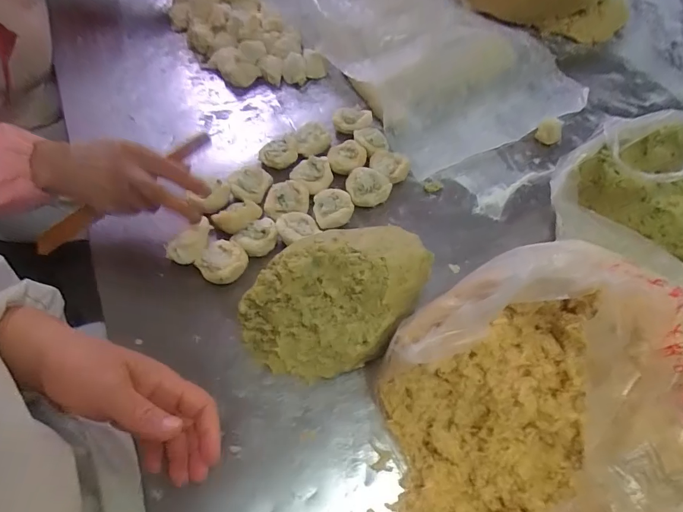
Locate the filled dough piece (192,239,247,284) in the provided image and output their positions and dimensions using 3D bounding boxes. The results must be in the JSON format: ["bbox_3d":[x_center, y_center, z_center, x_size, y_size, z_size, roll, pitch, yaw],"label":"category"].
[{"bbox_3d":[-0.129,0.008,0.441,0.047,0.029,0.046,2,59,-3],"label":"filled dough piece"}]

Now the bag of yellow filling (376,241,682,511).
[{"bbox_3d":[0.158,0.130,0.312,0.224,0.159,0.224,-3,59,-6],"label":"bag of yellow filling"}]

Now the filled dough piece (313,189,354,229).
[{"bbox_3d":[-0.010,-0.059,0.490,0.047,0.022,0.049,2,59,-3],"label":"filled dough piece"}]

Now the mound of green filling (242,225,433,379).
[{"bbox_3d":[-0.004,0.045,0.395,0.181,0.084,0.116,-21,63,-16],"label":"mound of green filling"}]

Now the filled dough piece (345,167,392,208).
[{"bbox_3d":[0.034,-0.090,0.511,0.055,0.030,0.045,-6,60,-8],"label":"filled dough piece"}]

